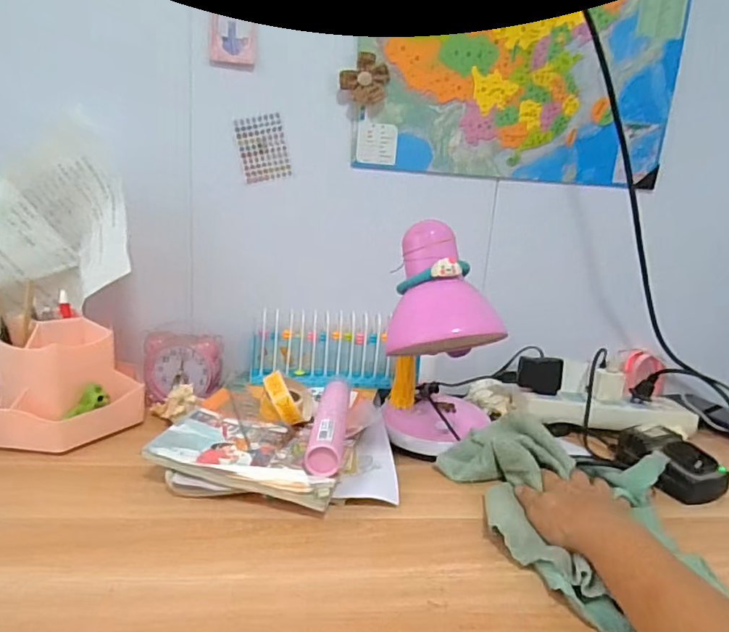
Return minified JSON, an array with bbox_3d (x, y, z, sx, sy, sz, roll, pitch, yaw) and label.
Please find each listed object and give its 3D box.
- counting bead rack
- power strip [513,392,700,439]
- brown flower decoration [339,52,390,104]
[{"bbox_3d":[-0.044,0.044,0.713,0.207,0.100,0.031,4,3,-10],"label":"counting bead rack"},{"bbox_3d":[0.318,0.124,0.707,0.234,0.029,0.063,4,15,1],"label":"power strip"},{"bbox_3d":[0.000,-0.295,0.671,0.060,0.055,0.008,0,15,-14],"label":"brown flower decoration"}]

